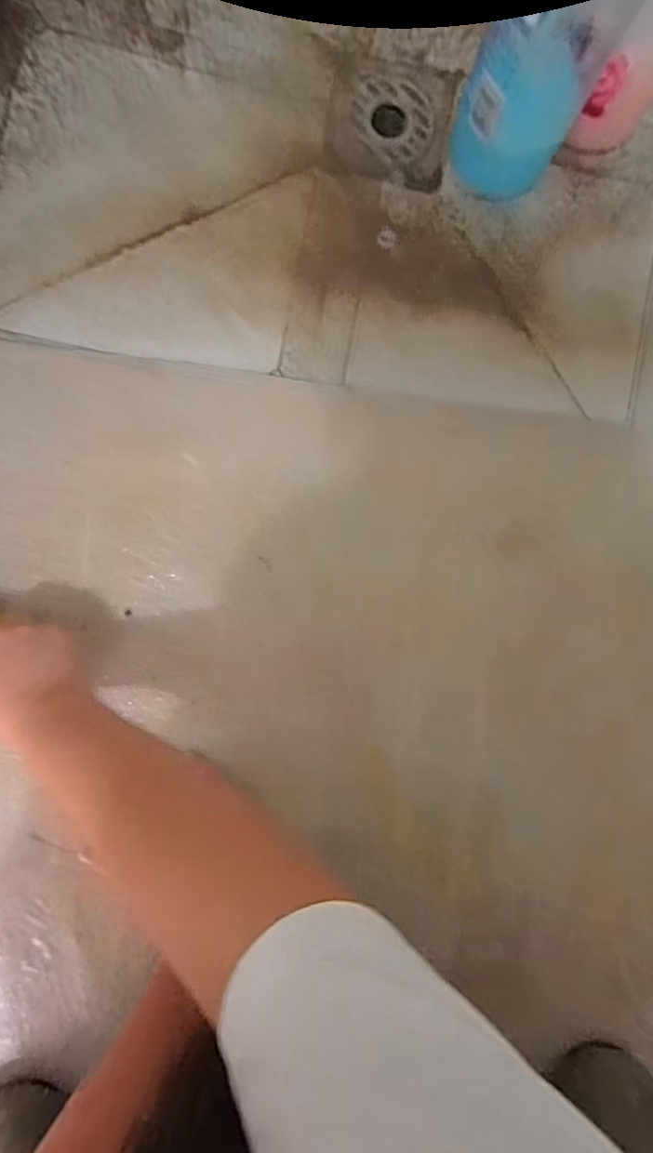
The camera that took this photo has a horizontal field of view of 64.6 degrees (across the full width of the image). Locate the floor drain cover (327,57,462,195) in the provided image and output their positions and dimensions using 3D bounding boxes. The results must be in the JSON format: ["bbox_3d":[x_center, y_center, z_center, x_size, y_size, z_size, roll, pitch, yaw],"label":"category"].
[{"bbox_3d":[0.054,-0.386,0.440,0.104,0.006,0.105,10,88,-5],"label":"floor drain cover"}]

